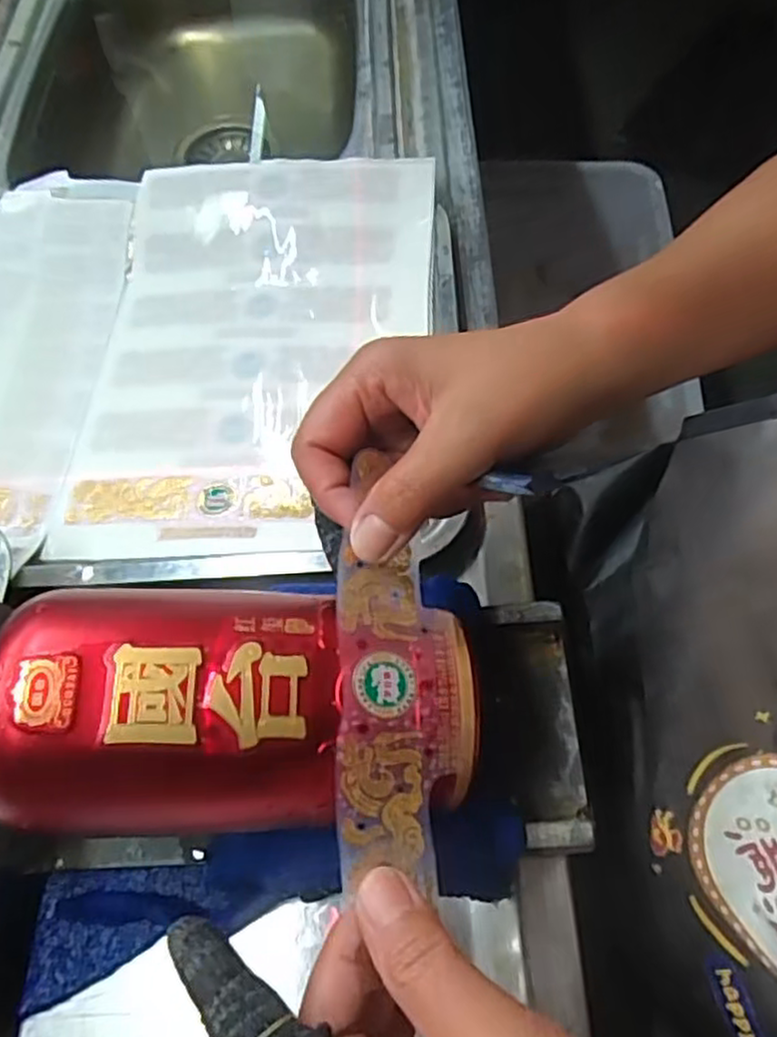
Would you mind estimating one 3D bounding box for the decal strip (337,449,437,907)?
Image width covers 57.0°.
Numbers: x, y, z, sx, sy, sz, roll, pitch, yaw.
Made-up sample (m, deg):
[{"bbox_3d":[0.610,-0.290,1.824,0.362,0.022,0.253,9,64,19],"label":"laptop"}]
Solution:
[{"bbox_3d":[-0.001,0.064,0.240,0.031,0.005,0.103,5,68,-17],"label":"decal strip"}]

